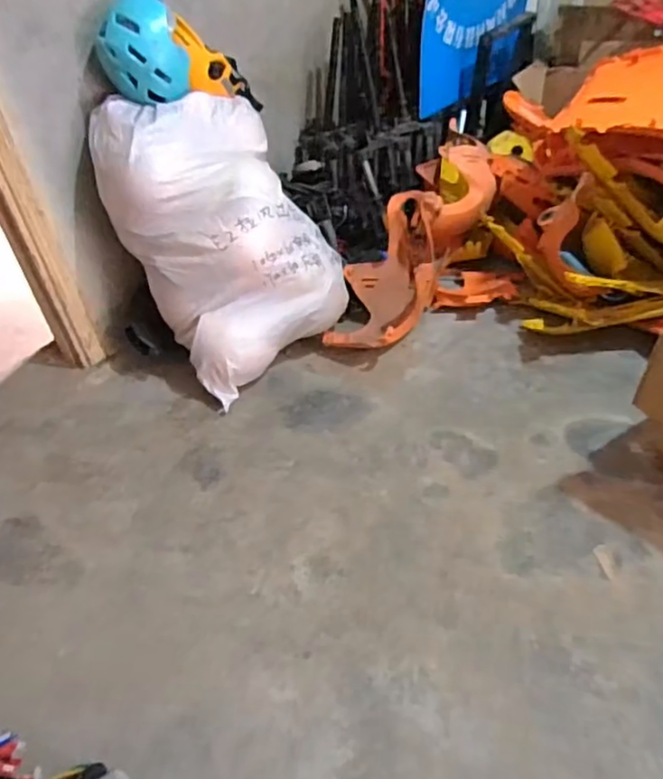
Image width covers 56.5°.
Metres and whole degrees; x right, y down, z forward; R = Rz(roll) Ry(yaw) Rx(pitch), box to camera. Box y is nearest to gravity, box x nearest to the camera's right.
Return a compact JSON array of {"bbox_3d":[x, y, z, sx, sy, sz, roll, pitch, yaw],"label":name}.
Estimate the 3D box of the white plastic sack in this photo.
[{"bbox_3d":[-0.267,-0.396,1.600,0.482,0.616,0.366,-31,46,-26],"label":"white plastic sack"}]

